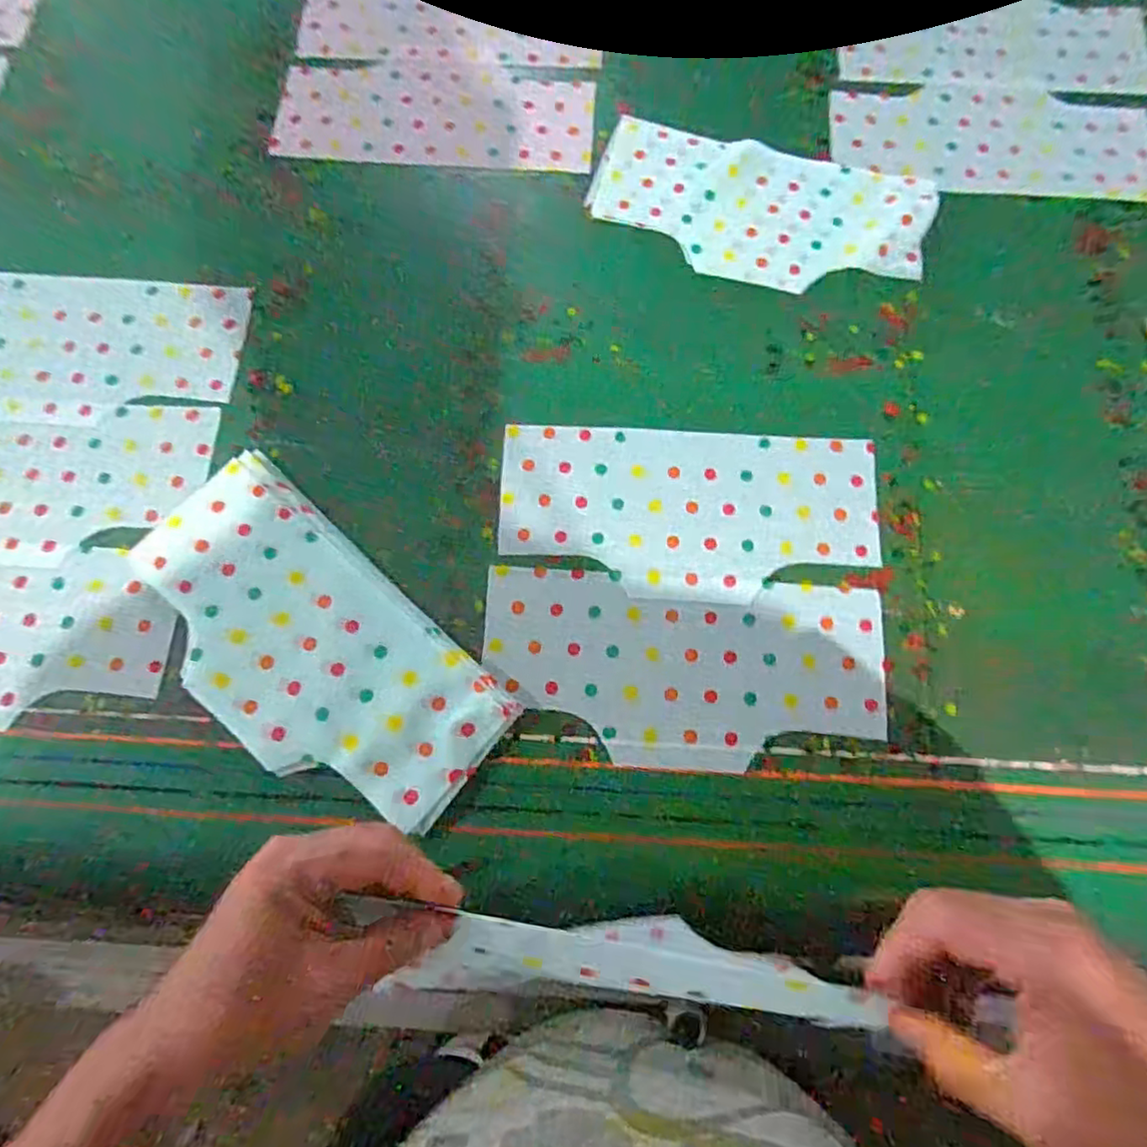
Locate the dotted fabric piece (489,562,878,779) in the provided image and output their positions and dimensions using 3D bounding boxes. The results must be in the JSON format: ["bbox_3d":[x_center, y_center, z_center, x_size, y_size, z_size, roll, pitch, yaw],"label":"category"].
[{"bbox_3d":[0.079,0.067,0.455,0.279,0.008,0.131,3,74,2],"label":"dotted fabric piece"}]

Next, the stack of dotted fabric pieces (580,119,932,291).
[{"bbox_3d":[0.161,-0.315,0.559,0.282,0.013,0.145,14,75,5],"label":"stack of dotted fabric pieces"}]

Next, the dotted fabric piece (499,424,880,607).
[{"bbox_3d":[0.088,-0.047,0.487,0.281,0.008,0.133,3,74,2],"label":"dotted fabric piece"}]

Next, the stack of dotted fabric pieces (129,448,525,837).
[{"bbox_3d":[-0.187,0.049,0.455,0.289,0.018,0.139,42,79,11],"label":"stack of dotted fabric pieces"}]

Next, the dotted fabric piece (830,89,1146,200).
[{"bbox_3d":[0.382,-0.390,0.585,0.293,0.016,0.114,2,74,2],"label":"dotted fabric piece"}]

